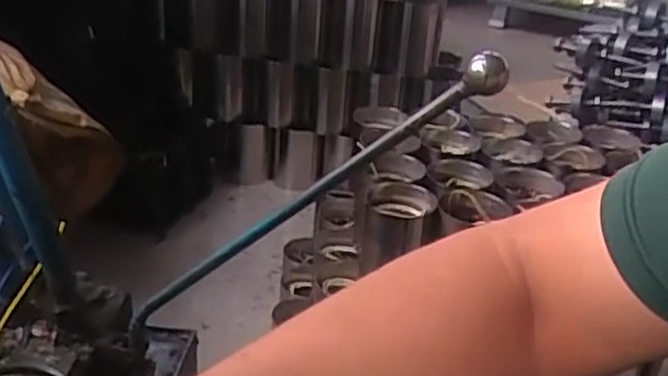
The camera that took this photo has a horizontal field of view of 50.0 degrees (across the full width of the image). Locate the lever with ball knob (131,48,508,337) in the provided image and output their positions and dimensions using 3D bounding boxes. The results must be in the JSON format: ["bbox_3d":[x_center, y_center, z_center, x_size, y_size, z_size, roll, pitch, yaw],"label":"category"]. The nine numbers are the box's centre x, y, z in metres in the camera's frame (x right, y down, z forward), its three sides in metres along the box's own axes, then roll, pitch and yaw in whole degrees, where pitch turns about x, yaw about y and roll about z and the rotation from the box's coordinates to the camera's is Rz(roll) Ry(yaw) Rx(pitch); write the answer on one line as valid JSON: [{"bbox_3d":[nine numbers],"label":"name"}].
[{"bbox_3d":[-0.041,0.020,0.583,0.028,0.425,0.027,51,31,-8],"label":"lever with ball knob"}]

